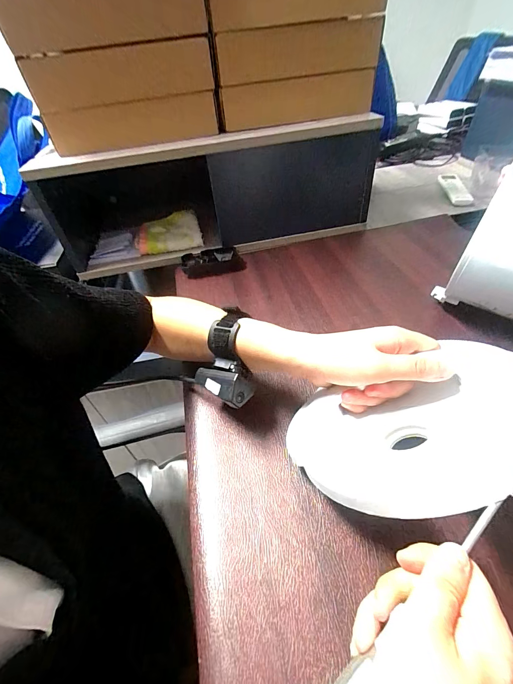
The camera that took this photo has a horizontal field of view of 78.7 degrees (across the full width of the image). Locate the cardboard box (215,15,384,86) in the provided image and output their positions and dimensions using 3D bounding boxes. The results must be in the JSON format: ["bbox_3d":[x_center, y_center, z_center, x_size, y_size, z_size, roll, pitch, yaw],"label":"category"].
[{"bbox_3d":[0.066,-0.460,0.497,0.249,0.059,0.123,-4,45,4],"label":"cardboard box"}]

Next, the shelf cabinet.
[{"bbox_3d":[-0.099,-0.301,0.625,0.611,0.199,0.220,-14,45,-7],"label":"shelf cabinet"}]

